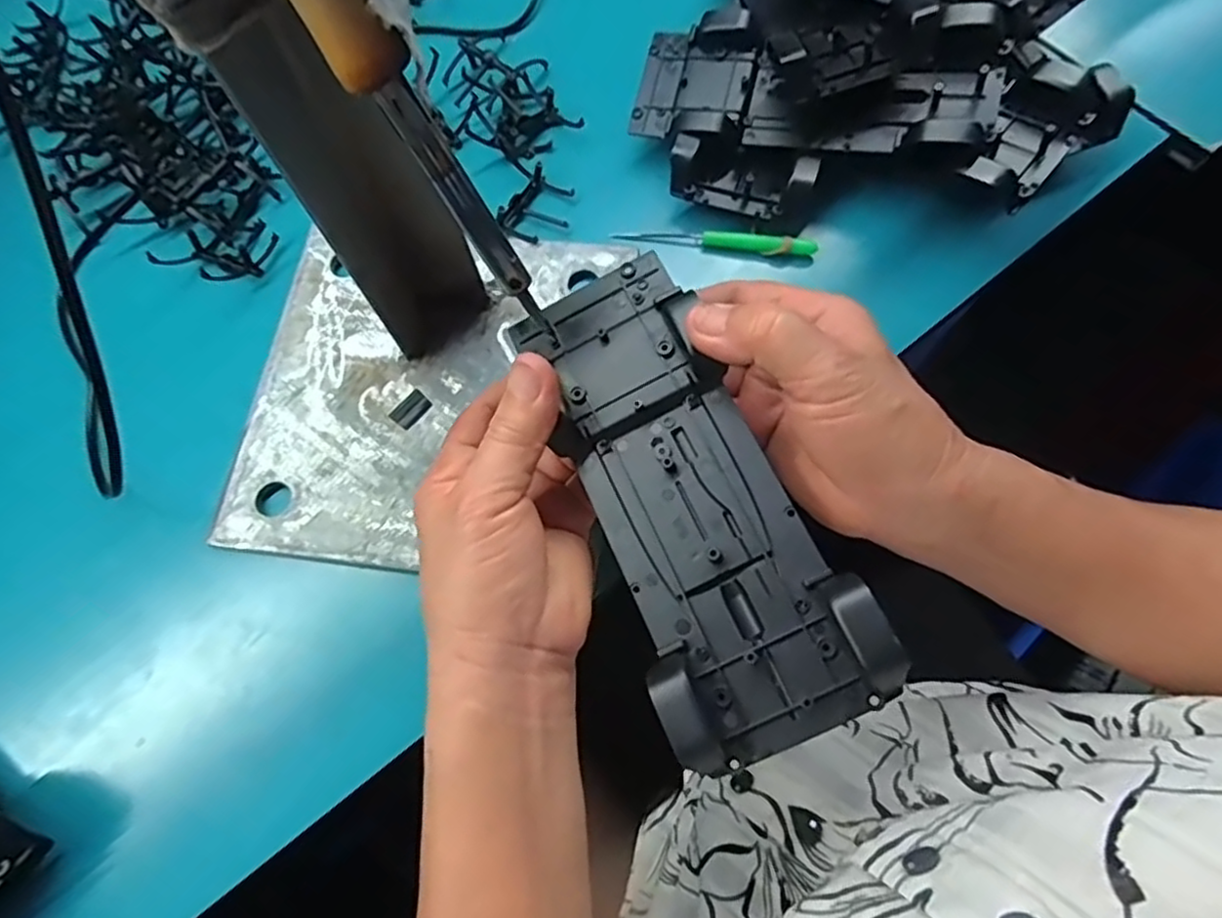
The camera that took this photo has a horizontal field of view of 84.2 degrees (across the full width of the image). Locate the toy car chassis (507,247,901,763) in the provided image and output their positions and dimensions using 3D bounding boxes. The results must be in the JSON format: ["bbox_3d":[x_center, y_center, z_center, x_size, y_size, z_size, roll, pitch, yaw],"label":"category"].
[{"bbox_3d":[0.025,0.010,0.254,0.073,0.033,0.193,-23,70,-6],"label":"toy car chassis"}]

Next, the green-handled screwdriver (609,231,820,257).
[{"bbox_3d":[0.060,-0.125,0.388,0.111,0.013,0.009,9,71,5],"label":"green-handled screwdriver"}]

